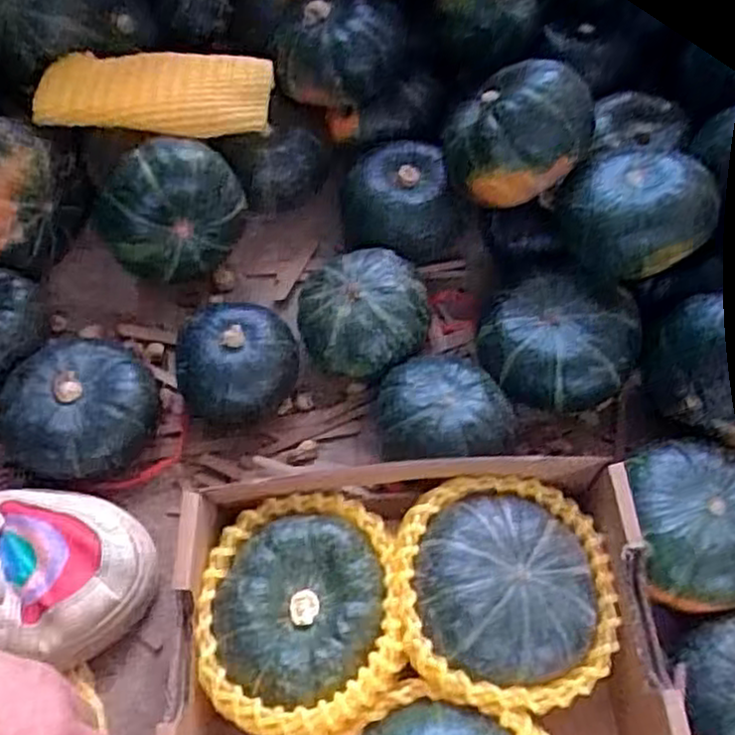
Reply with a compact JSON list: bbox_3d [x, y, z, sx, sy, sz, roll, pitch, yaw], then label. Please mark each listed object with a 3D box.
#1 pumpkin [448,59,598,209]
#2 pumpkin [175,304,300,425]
[{"bbox_3d":[0.090,-0.136,0.452,0.074,0.085,0.070,-12,62,-7],"label":"pumpkin"},{"bbox_3d":[-0.080,-0.005,0.454,0.073,0.044,0.071,-18,63,-10],"label":"pumpkin"}]

